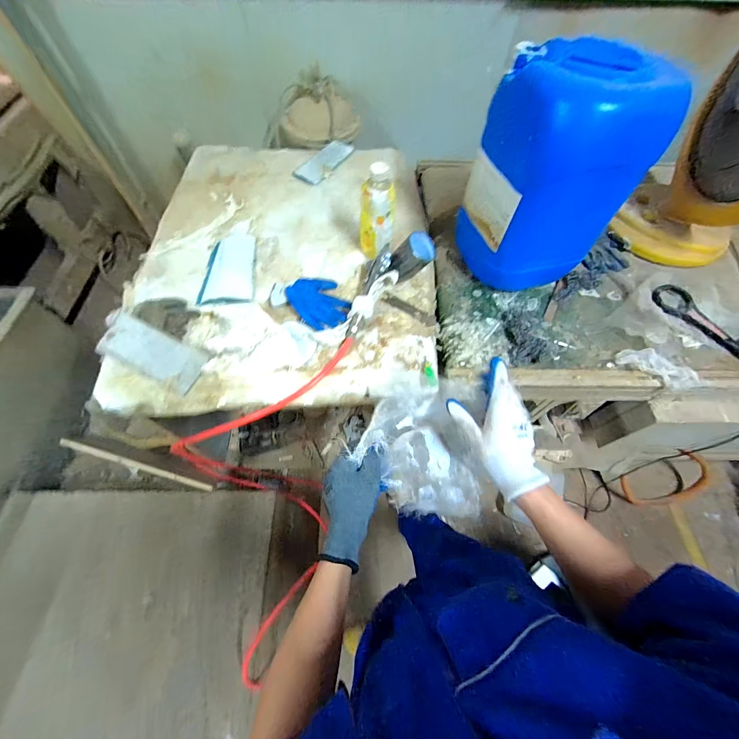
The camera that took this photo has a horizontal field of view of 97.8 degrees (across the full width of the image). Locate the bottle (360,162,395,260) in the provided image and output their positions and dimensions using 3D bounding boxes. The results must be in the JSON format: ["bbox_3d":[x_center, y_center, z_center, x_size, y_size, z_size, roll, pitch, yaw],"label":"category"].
[{"bbox_3d":[0.020,-0.377,0.791,0.086,0.222,0.060,2,58,0],"label":"bottle"}]

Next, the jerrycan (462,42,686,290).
[{"bbox_3d":[0.383,-0.405,0.719,0.261,0.423,0.200,-9,59,-7],"label":"jerrycan"}]

